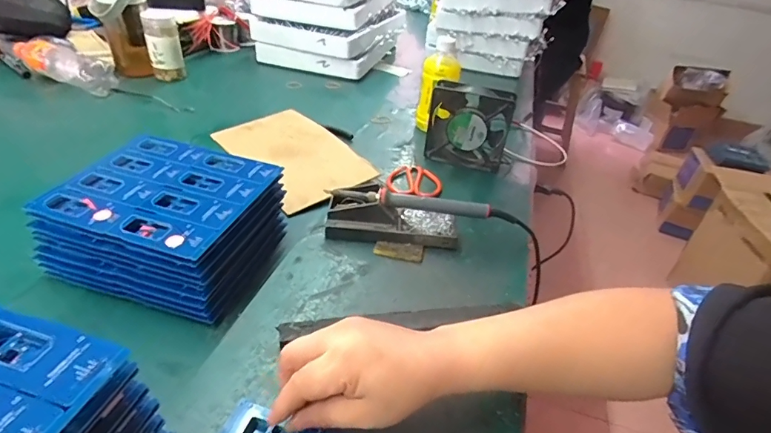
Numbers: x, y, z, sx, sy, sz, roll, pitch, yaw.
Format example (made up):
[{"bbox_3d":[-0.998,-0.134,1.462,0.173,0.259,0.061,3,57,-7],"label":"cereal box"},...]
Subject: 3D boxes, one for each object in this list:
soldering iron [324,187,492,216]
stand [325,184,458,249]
[{"bbox_3d":[0.029,-0.019,0.530,0.196,0.020,0.017,6,36,-1],"label":"soldering iron"},{"bbox_3d":[0.009,0.006,0.533,0.158,0.045,0.062,7,36,0],"label":"stand"}]

